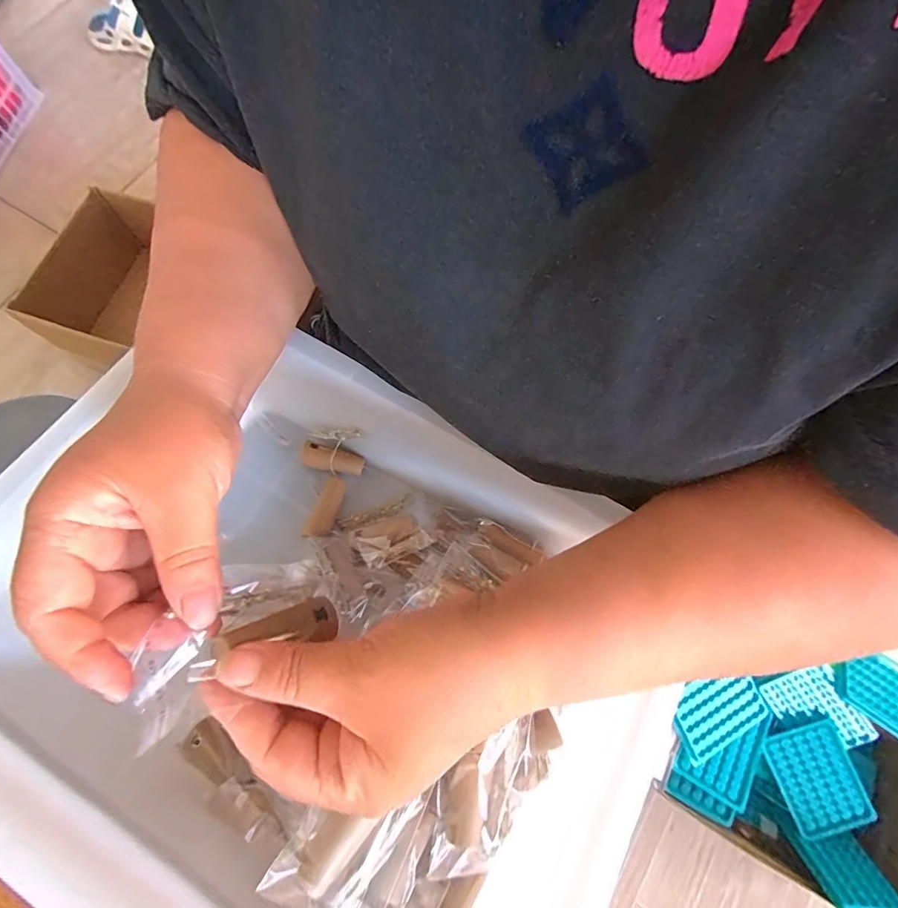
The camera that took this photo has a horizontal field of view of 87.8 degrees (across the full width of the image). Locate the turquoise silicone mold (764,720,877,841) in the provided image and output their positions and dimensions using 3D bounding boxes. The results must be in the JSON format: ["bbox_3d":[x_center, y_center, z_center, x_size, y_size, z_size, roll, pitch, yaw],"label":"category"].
[{"bbox_3d":[0.475,0.418,0.599,0.092,0.010,0.128,-19,78,10],"label":"turquoise silicone mold"}]

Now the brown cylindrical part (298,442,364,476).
[{"bbox_3d":[-0.095,0.004,0.369,0.052,0.013,0.019,12,73,4],"label":"brown cylindrical part"}]

